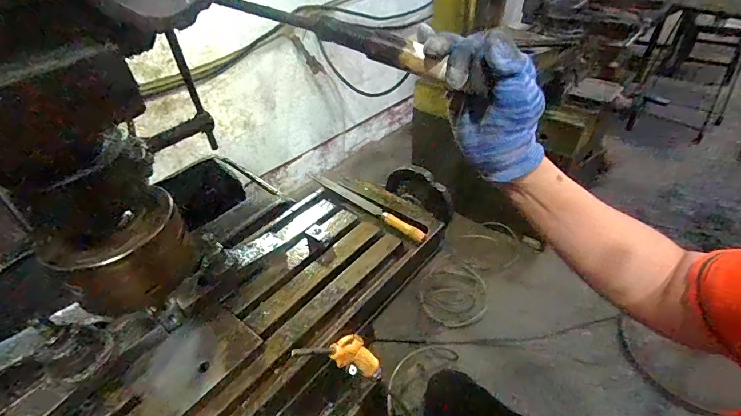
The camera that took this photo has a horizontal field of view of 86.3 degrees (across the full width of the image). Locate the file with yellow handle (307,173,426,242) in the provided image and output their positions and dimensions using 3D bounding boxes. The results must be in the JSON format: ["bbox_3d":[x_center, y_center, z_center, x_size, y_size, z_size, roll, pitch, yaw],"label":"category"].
[{"bbox_3d":[-0.011,-0.010,0.688,0.024,0.025,0.266,-33,48,-31],"label":"file with yellow handle"}]

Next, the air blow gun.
[{"bbox_3d":[-0.022,0.199,0.532,0.022,0.237,0.049,30,77,34],"label":"air blow gun"}]

